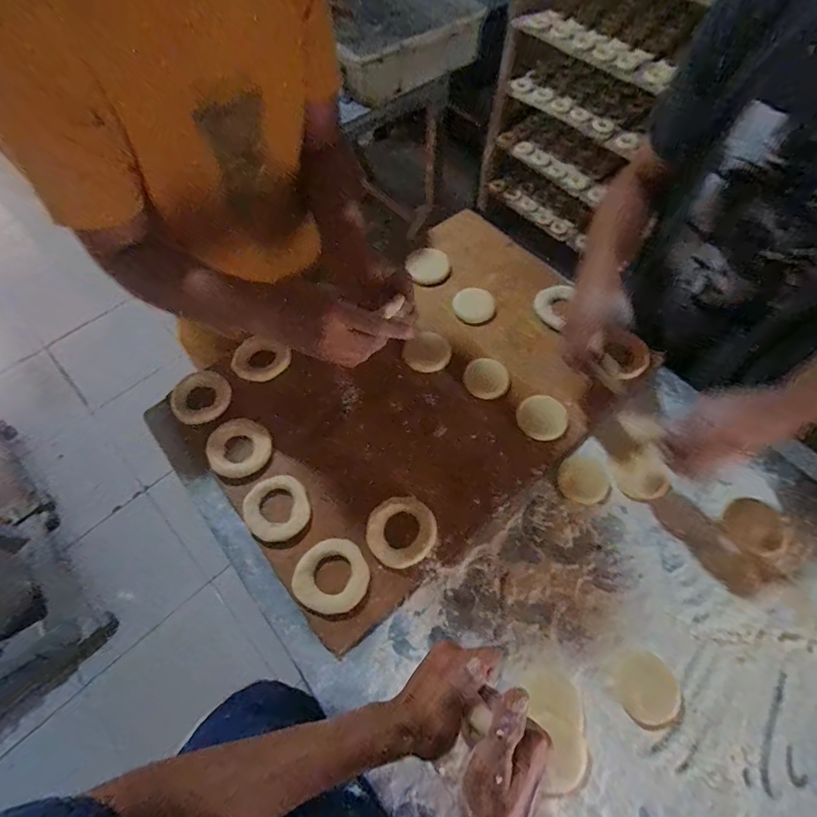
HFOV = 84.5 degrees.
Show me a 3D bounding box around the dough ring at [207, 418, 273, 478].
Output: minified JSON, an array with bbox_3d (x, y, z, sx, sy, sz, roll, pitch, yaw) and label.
[{"bbox_3d":[-0.221,0.052,0.588,0.080,0.012,0.076,0,63,0],"label":"dough ring"}]

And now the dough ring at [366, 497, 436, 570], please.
[{"bbox_3d":[-0.009,0.145,0.531,0.077,0.006,0.080,0,63,0],"label":"dough ring"}]

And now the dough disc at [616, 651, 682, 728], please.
[{"bbox_3d":[0.247,0.288,0.462,0.061,0.004,0.060,0,63,0],"label":"dough disc"}]

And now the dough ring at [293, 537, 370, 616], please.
[{"bbox_3d":[-0.085,0.189,0.507,0.078,0.012,0.079,0,63,0],"label":"dough ring"}]

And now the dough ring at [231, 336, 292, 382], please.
[{"bbox_3d":[-0.211,-0.067,0.636,0.080,0.016,0.061,20,65,10],"label":"dough ring"}]

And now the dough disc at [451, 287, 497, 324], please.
[{"bbox_3d":[0.101,-0.160,0.693,0.064,0.005,0.064,0,63,0],"label":"dough disc"}]

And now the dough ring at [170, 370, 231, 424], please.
[{"bbox_3d":[-0.282,-0.018,0.605,0.074,0.011,0.074,0,63,0],"label":"dough ring"}]

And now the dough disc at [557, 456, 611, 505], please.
[{"bbox_3d":[0.222,0.090,0.570,0.060,0.004,0.059,0,63,0],"label":"dough disc"}]

